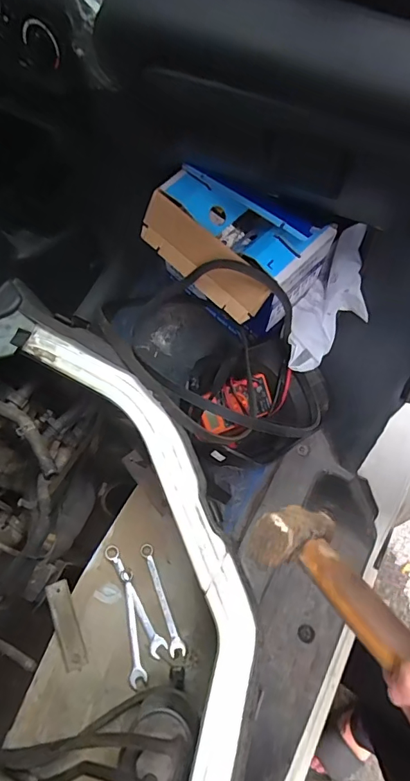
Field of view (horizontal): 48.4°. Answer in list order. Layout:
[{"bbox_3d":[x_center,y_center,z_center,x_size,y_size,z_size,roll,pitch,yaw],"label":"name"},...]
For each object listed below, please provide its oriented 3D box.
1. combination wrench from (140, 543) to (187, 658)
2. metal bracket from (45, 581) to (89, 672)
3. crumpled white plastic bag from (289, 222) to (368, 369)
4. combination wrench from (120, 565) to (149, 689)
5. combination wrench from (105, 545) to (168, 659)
[{"bbox_3d":[-0.068,0.323,0.711,0.022,0.006,0.166,-18,68,-11],"label":"combination wrench"},{"bbox_3d":[-0.208,0.349,0.681,0.032,0.011,0.123,-20,68,-12],"label":"metal bracket"},{"bbox_3d":[0.213,-0.145,0.756,0.107,0.079,0.274,31,67,10],"label":"crumpled white plastic bag"},{"bbox_3d":[-0.111,0.359,0.697,0.024,0.005,0.160,-10,66,-8],"label":"combination wrench"},{"bbox_3d":[-0.111,0.326,0.713,0.026,0.004,0.176,-29,70,-15],"label":"combination wrench"}]

